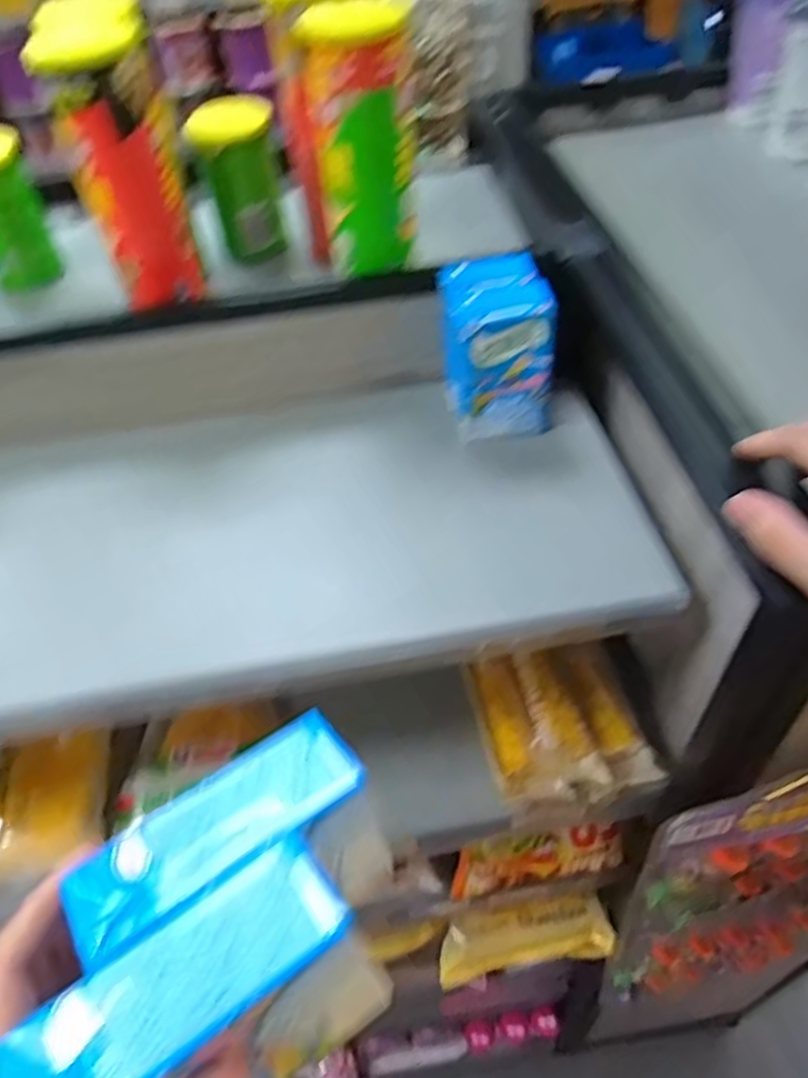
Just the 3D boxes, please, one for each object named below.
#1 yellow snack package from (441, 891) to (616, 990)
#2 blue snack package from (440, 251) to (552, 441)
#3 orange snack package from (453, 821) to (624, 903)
[{"bbox_3d":[0.121,0.397,0.746,0.172,0.074,0.035,-9,4,-5],"label":"yellow snack package"},{"bbox_3d":[0.068,-0.148,0.567,0.071,0.109,0.093,-10,48,-5],"label":"blue snack package"},{"bbox_3d":[0.119,0.286,0.657,0.153,0.067,0.016,-12,24,3],"label":"orange snack package"}]

